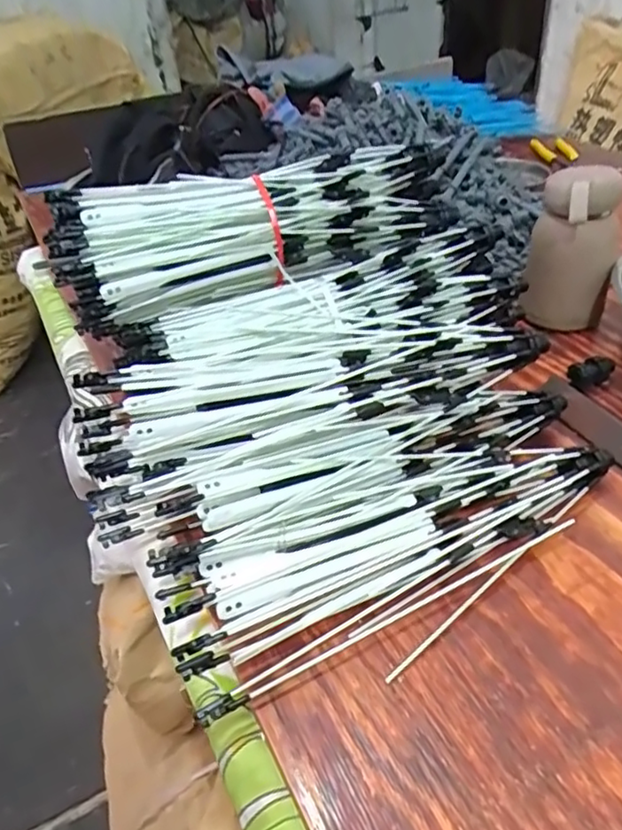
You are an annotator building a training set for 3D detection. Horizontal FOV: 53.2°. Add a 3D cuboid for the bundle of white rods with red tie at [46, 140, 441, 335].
[{"bbox_3d":[-0.046,-0.153,0.511,0.315,0.081,0.095,-16,39,-13],"label":"bundle of white rods with red tie"}]

